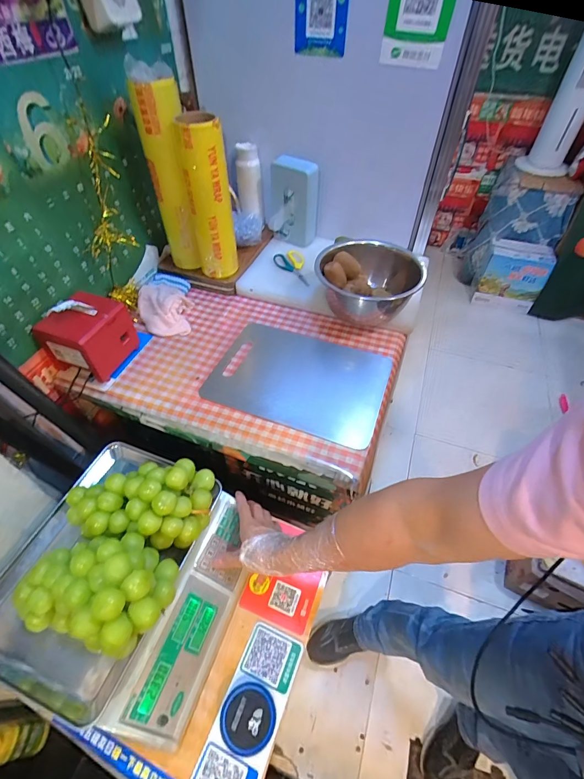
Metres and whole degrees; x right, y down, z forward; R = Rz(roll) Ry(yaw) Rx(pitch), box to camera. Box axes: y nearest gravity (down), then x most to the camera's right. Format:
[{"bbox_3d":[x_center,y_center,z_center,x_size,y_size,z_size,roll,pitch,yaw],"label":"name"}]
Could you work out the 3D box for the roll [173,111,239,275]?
[{"bbox_3d":[-0.171,-0.386,0.746,0.088,0.297,0.077,-8,51,-8],"label":"roll"}]

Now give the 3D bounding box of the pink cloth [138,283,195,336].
[{"bbox_3d":[-0.296,-0.198,0.836,0.118,0.040,0.167,-3,51,-3],"label":"pink cloth"}]

